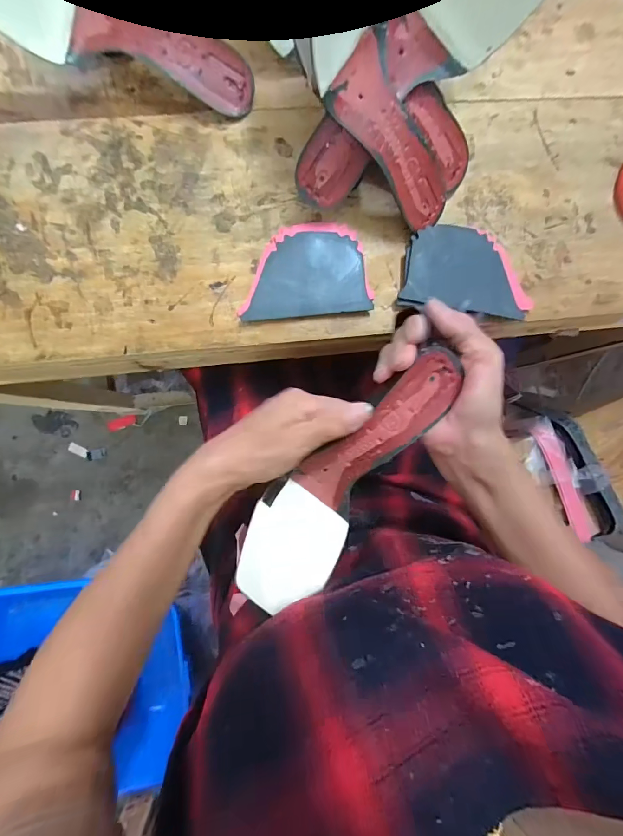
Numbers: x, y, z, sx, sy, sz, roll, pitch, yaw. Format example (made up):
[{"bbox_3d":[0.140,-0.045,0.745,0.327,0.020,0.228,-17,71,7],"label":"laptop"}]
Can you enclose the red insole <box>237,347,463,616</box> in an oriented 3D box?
[{"bbox_3d":[0.029,0.046,0.279,0.077,0.051,0.227,38,98,-2],"label":"red insole"}]

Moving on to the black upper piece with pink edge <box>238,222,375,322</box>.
[{"bbox_3d":[-0.007,-0.149,0.357,0.127,0.015,0.091,-6,88,-4],"label":"black upper piece with pink edge"}]

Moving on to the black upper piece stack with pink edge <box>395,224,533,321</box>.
[{"bbox_3d":[0.164,-0.153,0.370,0.137,0.017,0.087,3,88,-4],"label":"black upper piece stack with pink edge"}]

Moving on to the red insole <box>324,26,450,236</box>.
[{"bbox_3d":[0.080,-0.240,0.318,0.152,0.018,0.056,33,85,-38],"label":"red insole"}]

